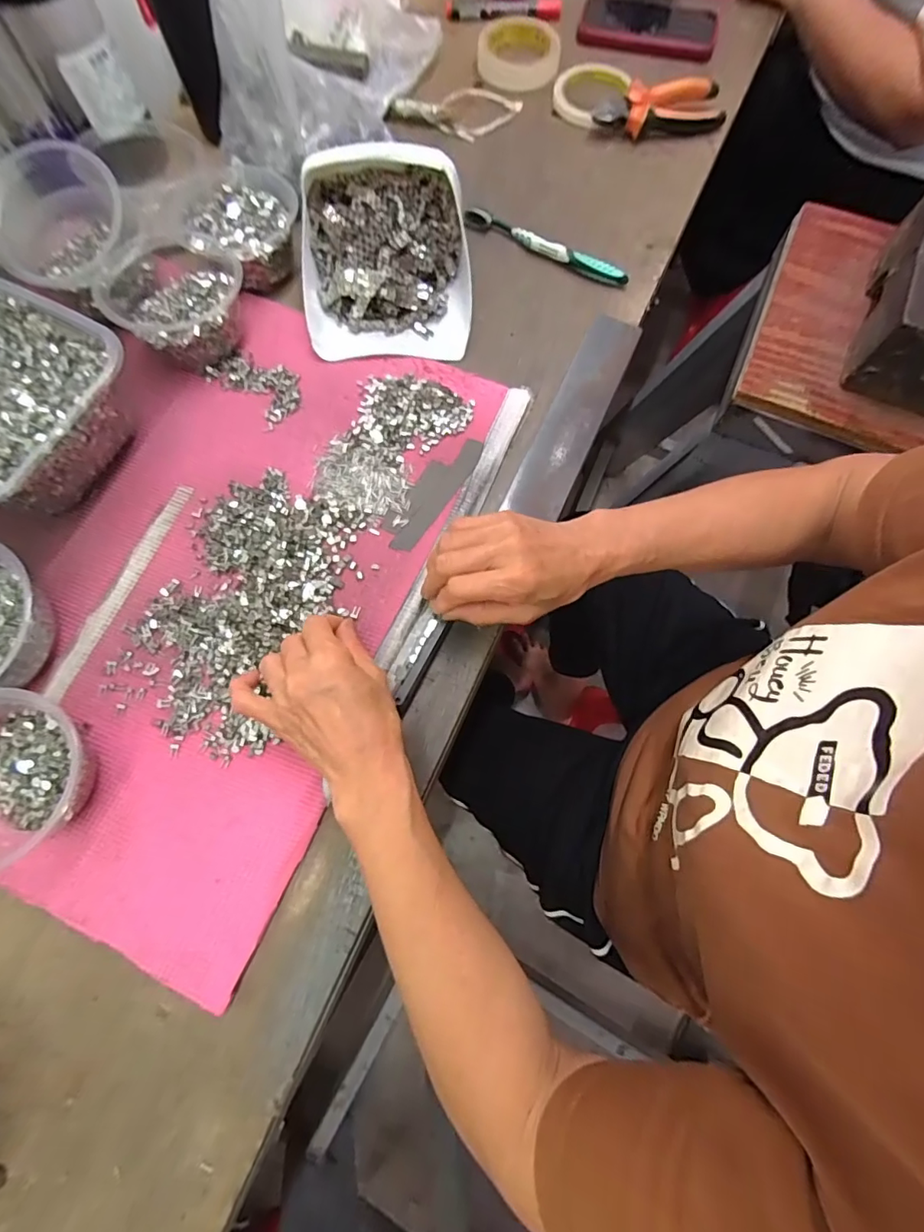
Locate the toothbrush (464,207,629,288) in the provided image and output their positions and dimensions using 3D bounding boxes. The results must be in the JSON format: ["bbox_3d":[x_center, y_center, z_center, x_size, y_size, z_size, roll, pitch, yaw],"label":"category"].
[{"bbox_3d":[0.085,-0.382,0.515,0.182,0.016,0.017,28,75,9],"label":"toothbrush"}]

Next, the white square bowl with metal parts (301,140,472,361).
[{"bbox_3d":[-0.071,-0.335,0.462,0.158,0.079,0.161,-3,73,0],"label":"white square bowl with metal parts"}]

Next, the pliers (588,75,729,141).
[{"bbox_3d":[0.224,-0.576,0.565,0.143,0.031,0.062,-14,73,-4],"label":"pliers"}]

